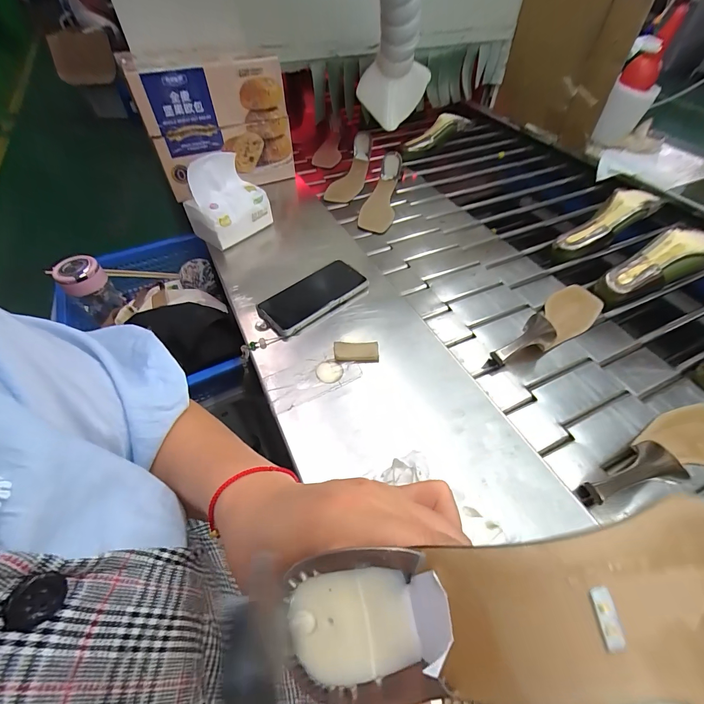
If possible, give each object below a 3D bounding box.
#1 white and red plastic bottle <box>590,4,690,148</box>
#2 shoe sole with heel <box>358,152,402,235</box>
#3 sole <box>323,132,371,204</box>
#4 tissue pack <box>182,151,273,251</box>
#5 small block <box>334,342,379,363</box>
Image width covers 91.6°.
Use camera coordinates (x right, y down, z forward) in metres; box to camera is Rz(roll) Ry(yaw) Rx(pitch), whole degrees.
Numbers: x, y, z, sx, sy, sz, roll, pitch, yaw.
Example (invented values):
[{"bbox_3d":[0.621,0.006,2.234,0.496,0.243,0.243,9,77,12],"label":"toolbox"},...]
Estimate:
[{"bbox_3d":[0.686,-0.634,0.826,0.087,0.265,0.099,34,54,21],"label":"white and red plastic bottle"},{"bbox_3d":[0.065,-0.369,0.783,0.075,0.070,0.248,8,51,5],"label":"shoe sole with heel"},{"bbox_3d":[0.001,-0.465,0.869,0.079,0.035,0.259,13,66,9],"label":"sole"},{"bbox_3d":[-0.221,-0.267,0.602,0.095,0.108,0.119,31,56,22],"label":"tissue pack"},{"bbox_3d":[0.006,0.000,0.462,0.058,0.010,0.030,-3,51,-4],"label":"small block"}]

